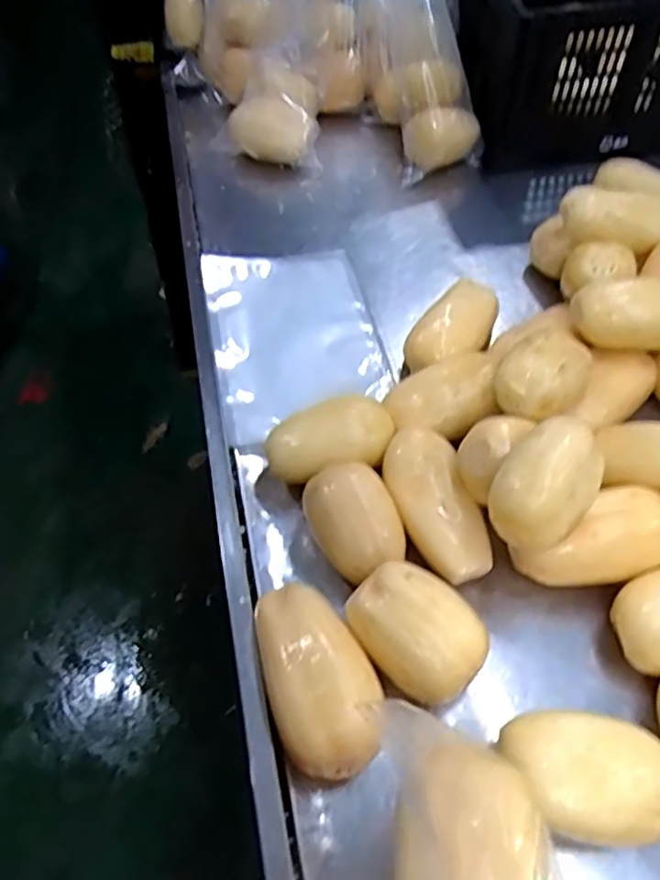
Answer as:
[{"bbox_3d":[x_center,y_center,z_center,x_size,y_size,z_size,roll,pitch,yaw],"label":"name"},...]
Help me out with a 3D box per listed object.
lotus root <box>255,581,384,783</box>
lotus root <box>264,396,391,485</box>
[{"bbox_3d":[-0.008,0.193,0.557,0.085,0.058,0.156,-13,55,-10],"label":"lotus root"},{"bbox_3d":[0.000,0.005,0.695,0.130,0.064,0.084,-11,55,-8],"label":"lotus root"}]

